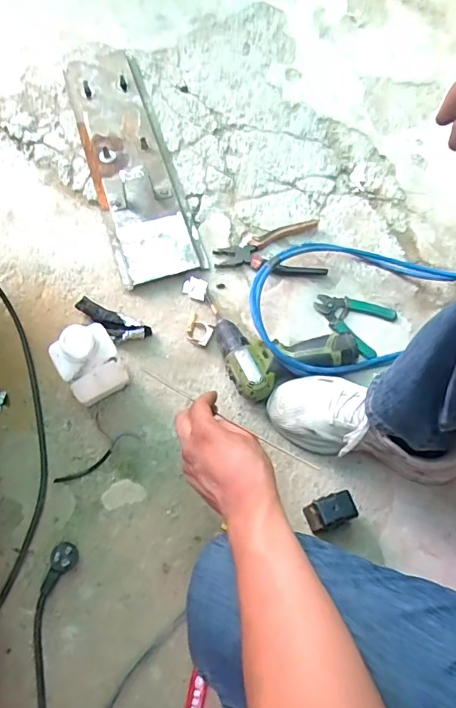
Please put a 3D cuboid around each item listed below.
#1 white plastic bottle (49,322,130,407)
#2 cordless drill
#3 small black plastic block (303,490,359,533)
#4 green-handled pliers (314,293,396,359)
[{"bbox_3d":[-0.191,0.017,0.697,0.079,0.149,0.067,-24,69,-13],"label":"white plastic bottle"},{"bbox_3d":[0.078,-0.037,0.768,0.192,0.051,0.189,-18,71,-7],"label":"cordless drill"},{"bbox_3d":[0.140,0.216,0.680,0.060,0.054,0.044,-18,69,-10],"label":"small black plastic block"},{"bbox_3d":[0.202,-0.058,0.807,0.126,0.025,0.092,25,71,8],"label":"green-handled pliers"}]

